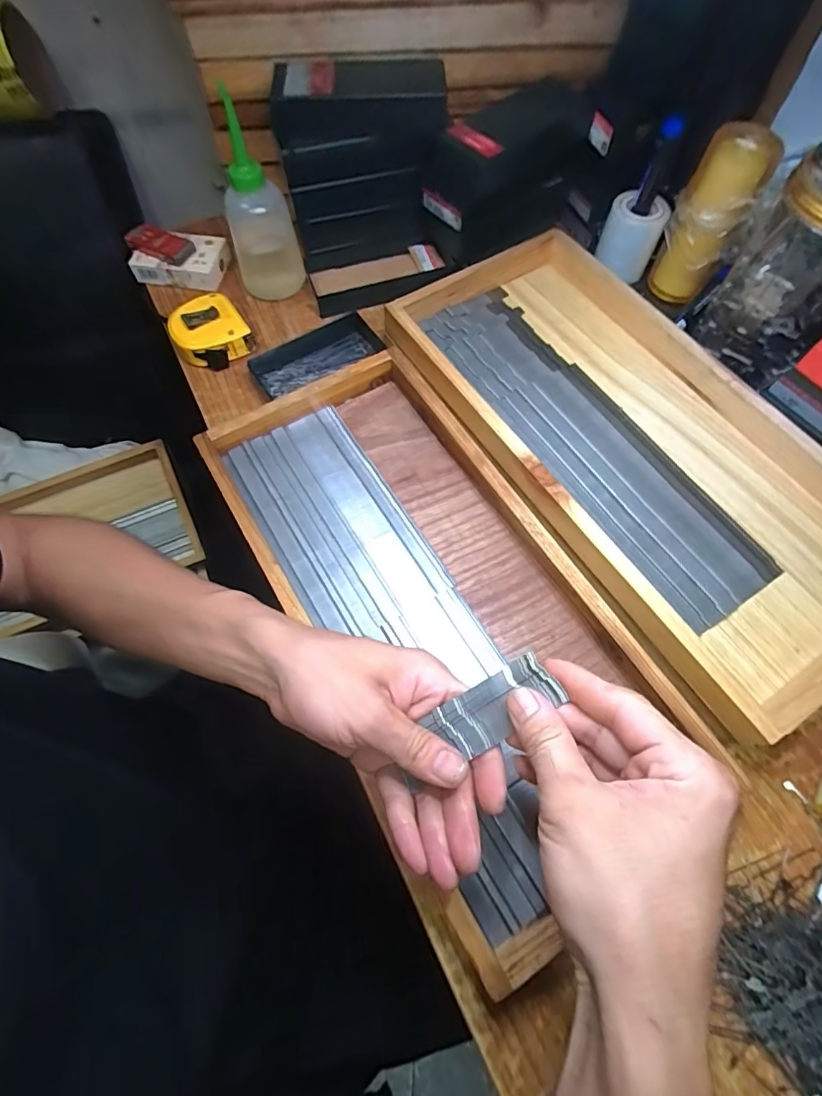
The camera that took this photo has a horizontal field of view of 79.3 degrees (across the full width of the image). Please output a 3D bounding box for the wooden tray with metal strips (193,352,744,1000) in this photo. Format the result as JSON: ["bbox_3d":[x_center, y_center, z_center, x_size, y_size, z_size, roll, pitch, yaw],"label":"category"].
[{"bbox_3d":[0.013,0.034,0.376,0.190,0.035,0.419,-30,69,-13],"label":"wooden tray with metal strips"}]

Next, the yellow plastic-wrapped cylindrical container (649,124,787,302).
[{"bbox_3d":[0.264,-0.290,0.450,0.056,0.139,0.044,23,68,10],"label":"yellow plastic-wrapped cylindrical container"}]

